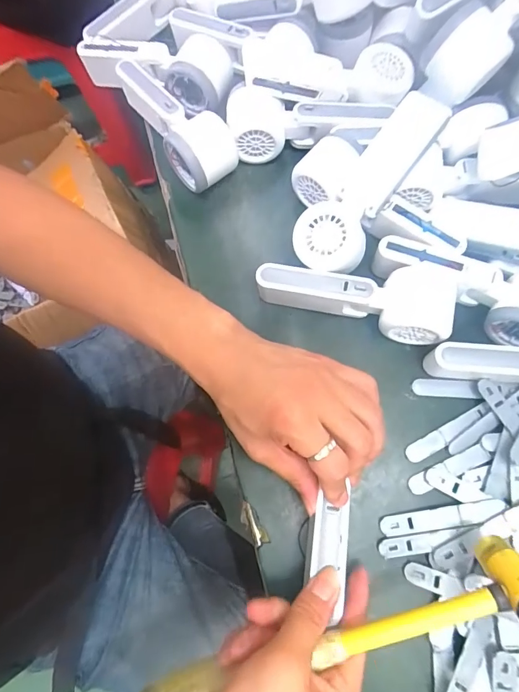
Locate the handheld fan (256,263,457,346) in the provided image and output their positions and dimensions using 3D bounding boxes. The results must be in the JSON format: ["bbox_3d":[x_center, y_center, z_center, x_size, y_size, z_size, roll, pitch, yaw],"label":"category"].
[{"bbox_3d":[0.081,-0.044,0.346,0.164,0.045,0.055,10,75,4],"label":"handheld fan"}]

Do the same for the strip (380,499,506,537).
[{"bbox_3d":[0.143,0.136,0.313,0.092,0.004,0.016,-15,75,10],"label":"strip"}]

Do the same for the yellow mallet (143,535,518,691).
[{"bbox_3d":[0.046,0.185,0.250,0.260,0.035,0.045,-19,75,5],"label":"yellow mallet"}]

